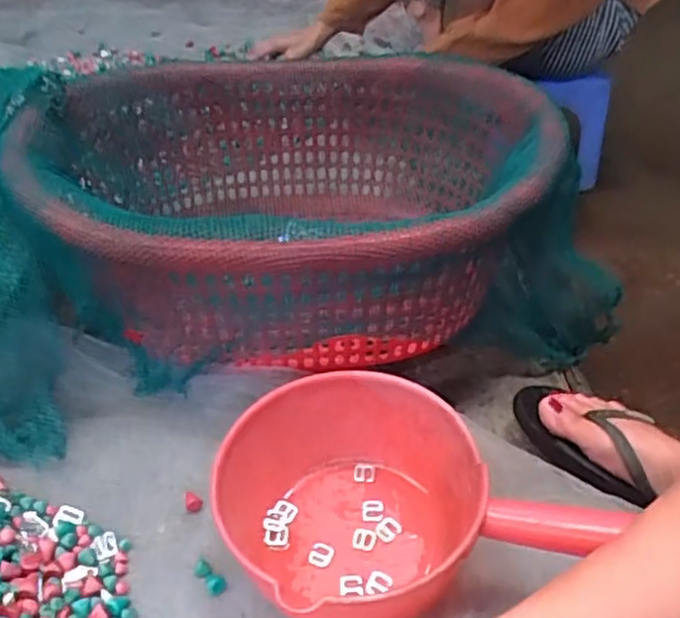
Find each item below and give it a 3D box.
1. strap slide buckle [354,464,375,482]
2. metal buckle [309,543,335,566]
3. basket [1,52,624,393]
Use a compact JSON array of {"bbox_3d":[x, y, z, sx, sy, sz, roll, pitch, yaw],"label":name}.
[{"bbox_3d":[0.021,0.142,0.576,0.018,0.004,0.016,-2,77,10],"label":"strap slide buckle"},{"bbox_3d":[-0.015,0.195,0.525,0.018,0.004,0.019,2,40,-2],"label":"metal buckle"},{"bbox_3d":[-0.033,-0.118,0.729,0.535,0.218,0.423,-10,42,-13],"label":"basket"}]

